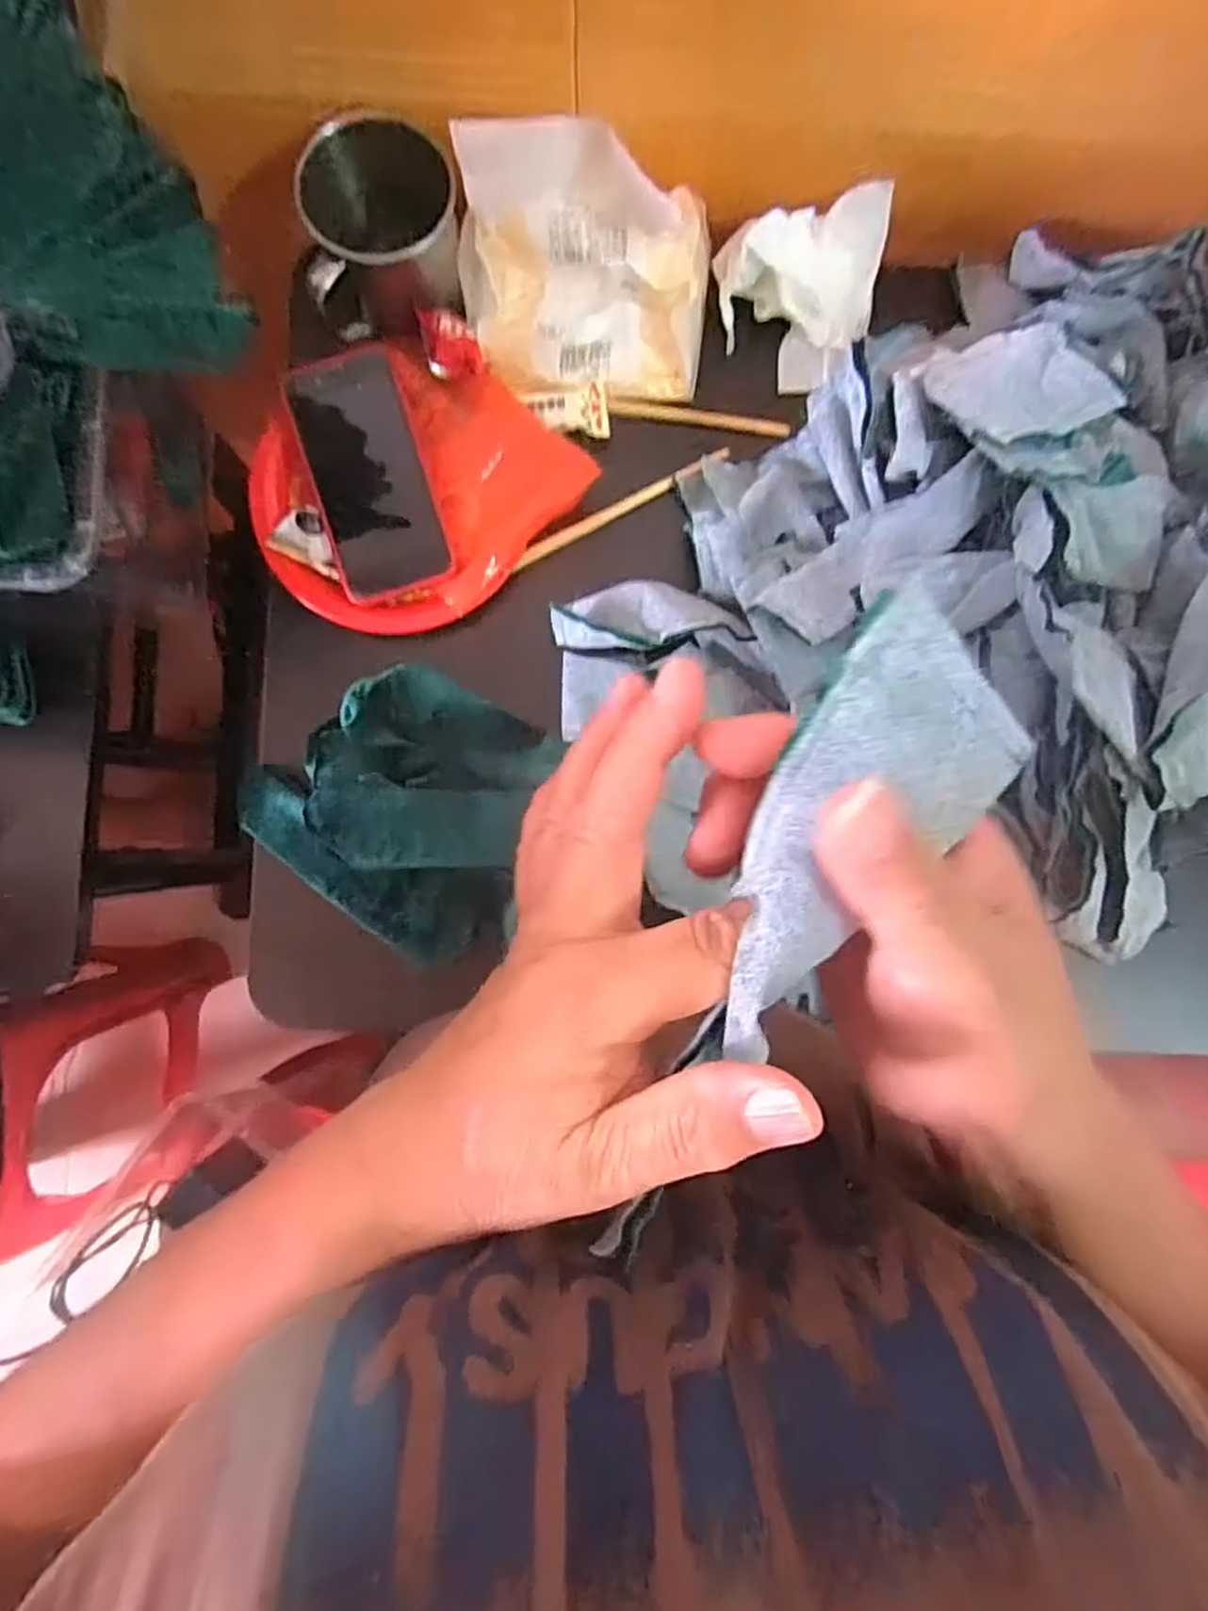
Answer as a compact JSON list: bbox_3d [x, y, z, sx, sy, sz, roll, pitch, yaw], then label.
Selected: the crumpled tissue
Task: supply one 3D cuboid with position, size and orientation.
[{"bbox_3d":[0.133,-0.320,0.462,0.114,0.057,0.086,-21,88,-2],"label":"crumpled tissue"}]

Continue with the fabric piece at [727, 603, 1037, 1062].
[{"bbox_3d":[0.059,0.011,0.176,0.048,0.009,0.109,29,94,0],"label":"fabric piece"}]

